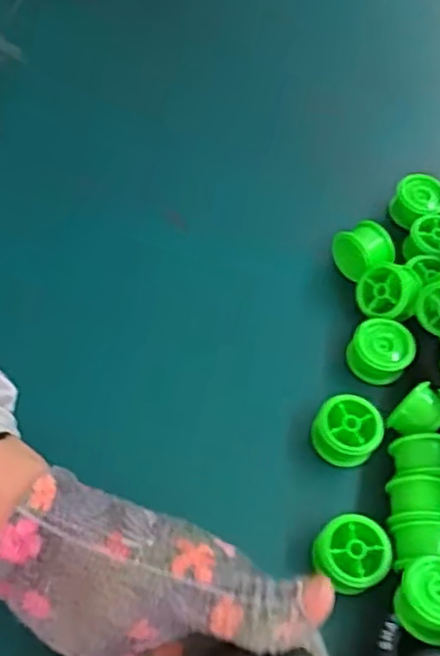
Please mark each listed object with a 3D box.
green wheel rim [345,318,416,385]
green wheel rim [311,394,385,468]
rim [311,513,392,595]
[{"bbox_3d":[0.094,0.014,0.420,0.035,0.021,0.033,3,58,-5],"label":"green wheel rim"},{"bbox_3d":[0.069,0.056,0.386,0.034,0.021,0.032,3,58,-5],"label":"green wheel rim"},{"bbox_3d":[0.064,0.113,0.353,0.034,0.024,0.037,3,58,-5],"label":"rim"}]

